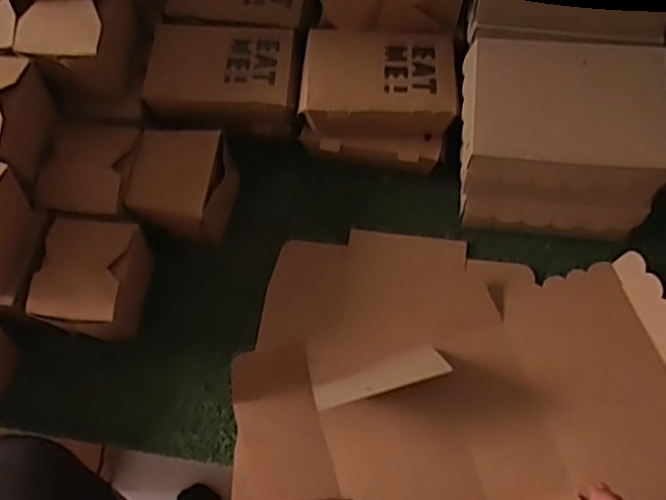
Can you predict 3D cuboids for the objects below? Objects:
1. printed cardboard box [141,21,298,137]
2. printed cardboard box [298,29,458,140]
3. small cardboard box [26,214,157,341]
[{"bbox_3d":[-0.110,-0.172,0.694,0.146,0.060,0.100,1,65,4],"label":"printed cardboard box"},{"bbox_3d":[0.046,-0.164,0.676,0.147,0.059,0.091,2,65,4],"label":"printed cardboard box"},{"bbox_3d":[-0.222,0.035,0.639,0.085,0.075,0.104,6,65,6],"label":"small cardboard box"}]

